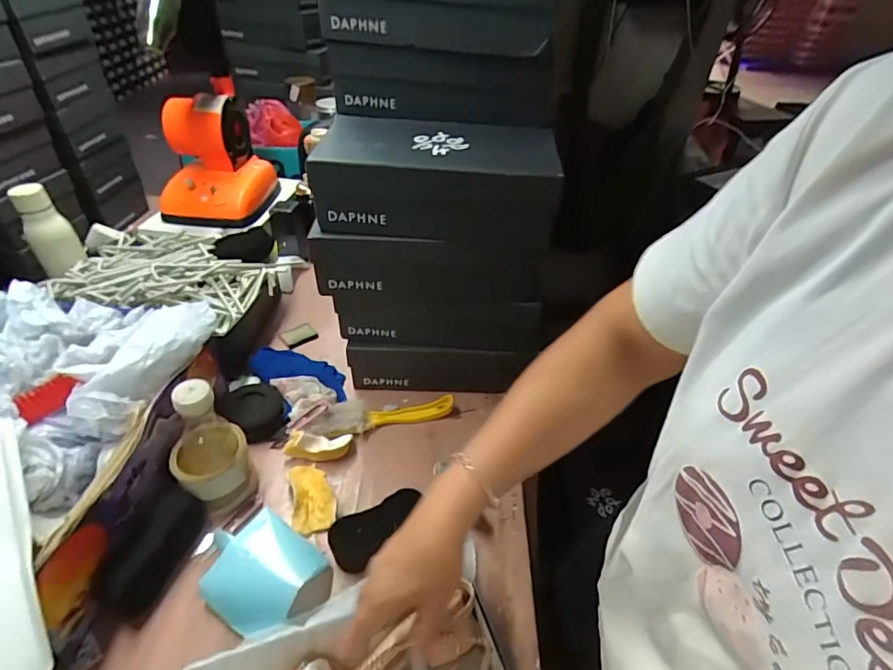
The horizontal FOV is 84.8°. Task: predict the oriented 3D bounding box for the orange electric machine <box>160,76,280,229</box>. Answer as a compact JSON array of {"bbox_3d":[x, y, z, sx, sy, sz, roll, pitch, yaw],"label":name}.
[{"bbox_3d":[-0.464,-0.351,0.964,0.200,0.201,0.190,-3,40,-8],"label":"orange electric machine"}]

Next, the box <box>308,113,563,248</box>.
[{"bbox_3d":[-0.009,-0.210,0.649,0.295,0.100,0.170,4,40,1],"label":"box"}]

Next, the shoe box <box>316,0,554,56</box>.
[{"bbox_3d":[-0.015,-0.426,0.626,0.285,0.095,0.180,-5,41,-10],"label":"shoe box"}]

